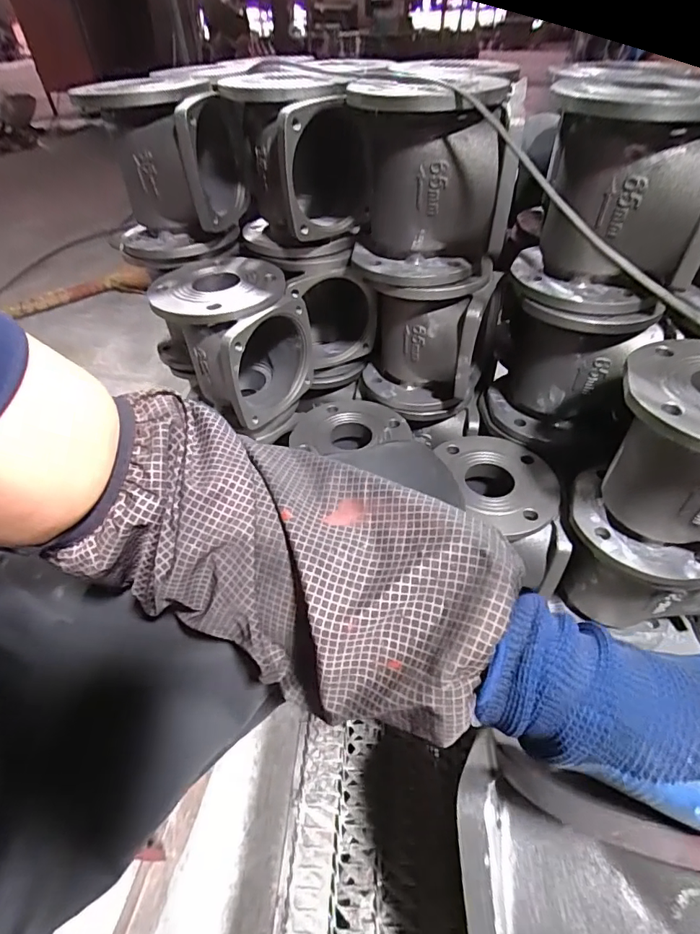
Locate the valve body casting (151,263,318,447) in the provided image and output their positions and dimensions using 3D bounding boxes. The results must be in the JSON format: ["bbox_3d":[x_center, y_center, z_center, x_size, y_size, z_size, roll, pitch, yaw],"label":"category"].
[{"bbox_3d":[-0.165,-0.174,0.698,0.196,0.184,0.163,21,49,23],"label":"valve body casting"}]

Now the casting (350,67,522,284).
[{"bbox_3d":[0.095,-0.328,0.570,0.195,0.206,0.165,6,45,9],"label":"casting"}]

